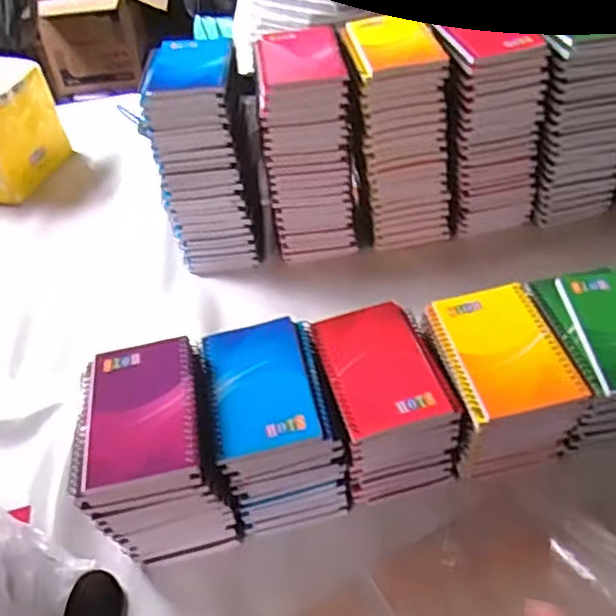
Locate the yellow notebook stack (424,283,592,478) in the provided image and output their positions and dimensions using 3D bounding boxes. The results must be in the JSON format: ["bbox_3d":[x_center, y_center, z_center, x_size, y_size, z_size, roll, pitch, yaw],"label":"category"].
[{"bbox_3d":[0.166,0.067,0.573,0.097,0.108,0.128,-12,45,-5],"label":"yellow notebook stack"}]

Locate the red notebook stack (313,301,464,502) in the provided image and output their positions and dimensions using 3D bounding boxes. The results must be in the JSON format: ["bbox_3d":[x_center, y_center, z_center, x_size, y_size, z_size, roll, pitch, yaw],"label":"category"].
[{"bbox_3d":[0.065,0.081,0.577,0.092,0.102,0.133,-15,46,-8],"label":"red notebook stack"}]

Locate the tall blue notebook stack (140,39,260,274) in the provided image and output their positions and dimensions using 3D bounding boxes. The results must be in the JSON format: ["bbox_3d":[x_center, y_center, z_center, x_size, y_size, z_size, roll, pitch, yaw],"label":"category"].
[{"bbox_3d":[-0.119,-0.175,0.752,0.097,0.226,0.144,-6,45,1],"label":"tall blue notebook stack"}]

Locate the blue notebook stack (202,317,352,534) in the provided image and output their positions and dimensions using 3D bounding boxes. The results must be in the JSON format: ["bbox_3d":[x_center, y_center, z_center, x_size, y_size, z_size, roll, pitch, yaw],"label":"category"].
[{"bbox_3d":[-0.031,0.099,0.564,0.097,0.110,0.142,-13,45,-6],"label":"blue notebook stack"}]

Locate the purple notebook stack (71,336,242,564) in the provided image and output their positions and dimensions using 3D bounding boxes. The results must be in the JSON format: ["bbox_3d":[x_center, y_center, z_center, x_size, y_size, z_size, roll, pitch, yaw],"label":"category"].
[{"bbox_3d":[-0.126,0.121,0.545,0.099,0.133,0.136,-12,45,-5],"label":"purple notebook stack"}]

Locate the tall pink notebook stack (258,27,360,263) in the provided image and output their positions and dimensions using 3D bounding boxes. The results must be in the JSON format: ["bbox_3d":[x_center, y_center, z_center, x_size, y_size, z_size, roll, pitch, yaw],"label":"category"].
[{"bbox_3d":[-0.002,-0.195,0.773,0.094,0.236,0.151,-7,45,0],"label":"tall pink notebook stack"}]

